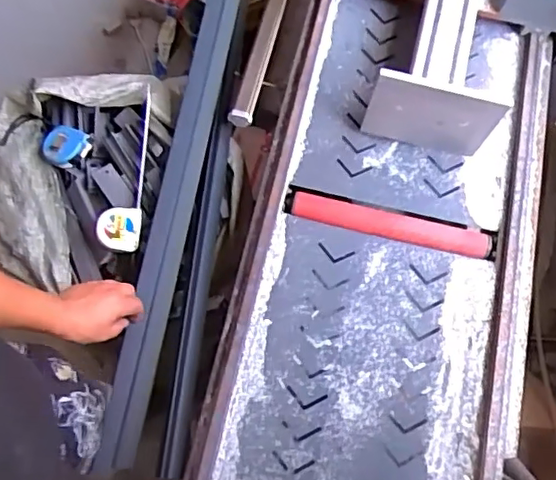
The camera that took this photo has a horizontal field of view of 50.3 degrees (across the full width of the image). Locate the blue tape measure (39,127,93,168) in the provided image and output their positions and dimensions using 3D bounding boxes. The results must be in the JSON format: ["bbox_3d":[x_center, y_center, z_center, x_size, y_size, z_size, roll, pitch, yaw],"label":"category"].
[{"bbox_3d":[-0.351,-0.152,0.972,0.071,0.029,0.063,19,72,4],"label":"blue tape measure"}]

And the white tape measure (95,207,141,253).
[{"bbox_3d":[-0.249,-0.014,0.927,0.071,0.034,0.071,5,76,-21],"label":"white tape measure"}]

